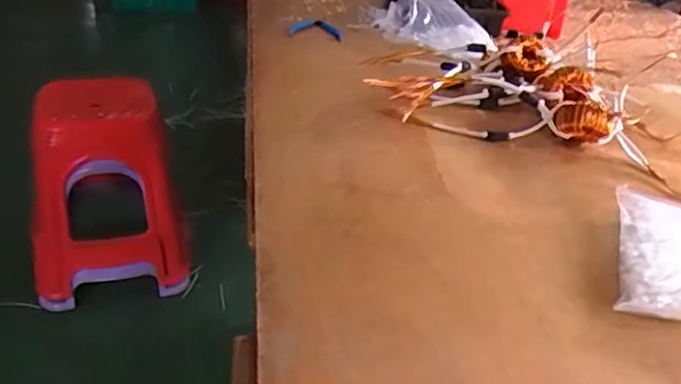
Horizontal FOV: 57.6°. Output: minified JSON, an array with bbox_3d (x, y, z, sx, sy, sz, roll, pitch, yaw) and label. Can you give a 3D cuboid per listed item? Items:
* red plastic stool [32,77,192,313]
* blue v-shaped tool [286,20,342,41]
[{"bbox_3d":[-0.596,0.002,1.611,0.367,0.494,0.348,-2,32,-12],"label":"red plastic stool"},{"bbox_3d":[-0.050,-0.355,1.341,0.114,0.012,0.115,9,32,4],"label":"blue v-shaped tool"}]

